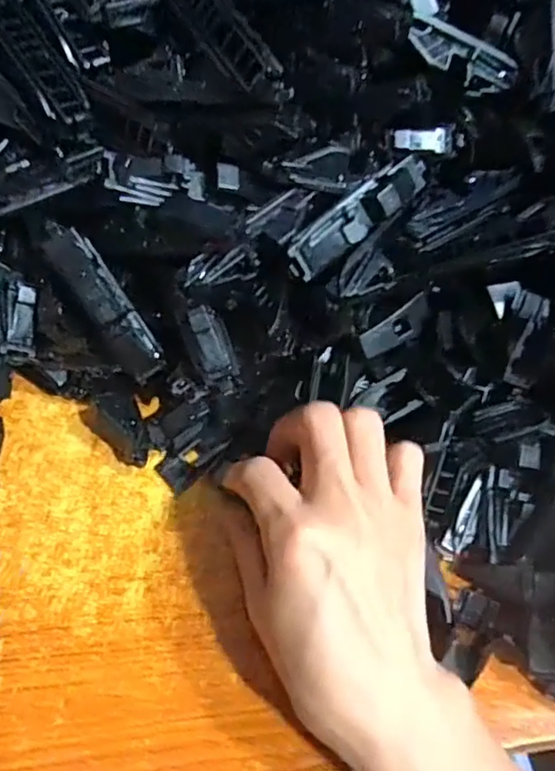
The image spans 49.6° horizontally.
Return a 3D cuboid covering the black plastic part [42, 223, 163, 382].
[{"bbox_3d":[-0.076,-0.035,0.268,0.018,0.014,0.078,-41,116,-22],"label":"black plastic part"}]

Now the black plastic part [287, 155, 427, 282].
[{"bbox_3d":[0.035,-0.075,0.262,0.079,0.014,0.018,-39,71,-21],"label":"black plastic part"}]

